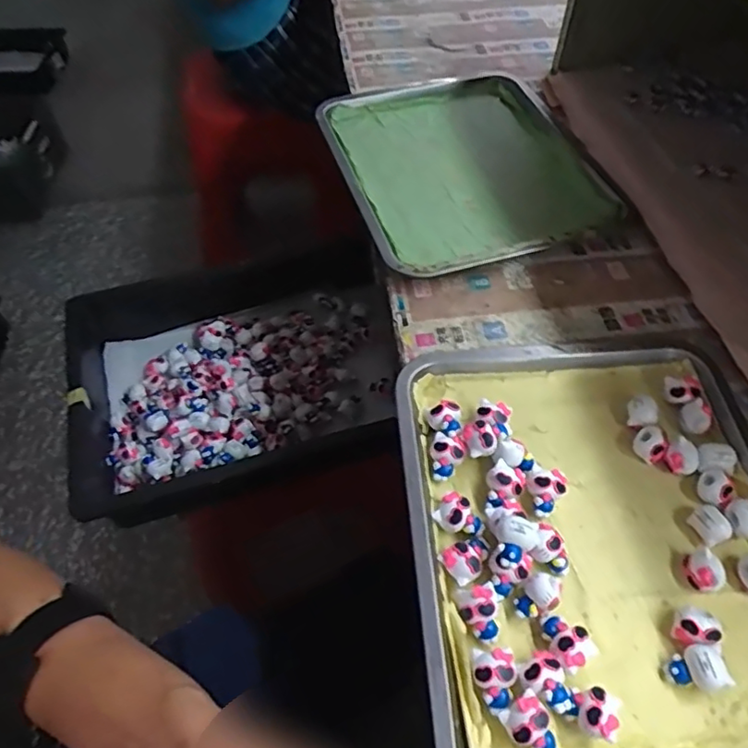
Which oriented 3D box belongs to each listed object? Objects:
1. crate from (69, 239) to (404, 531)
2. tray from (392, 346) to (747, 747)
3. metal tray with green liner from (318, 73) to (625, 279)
[{"bbox_3d":[-0.169,0.000,0.743,0.406,0.098,0.316,-15,56,-10],"label":"crate"},{"bbox_3d":[0.159,0.108,0.405,0.275,0.033,0.305,-4,55,-2],"label":"tray"},{"bbox_3d":[0.090,-0.236,0.640,0.250,0.024,0.320,-14,56,-9],"label":"metal tray with green liner"}]

